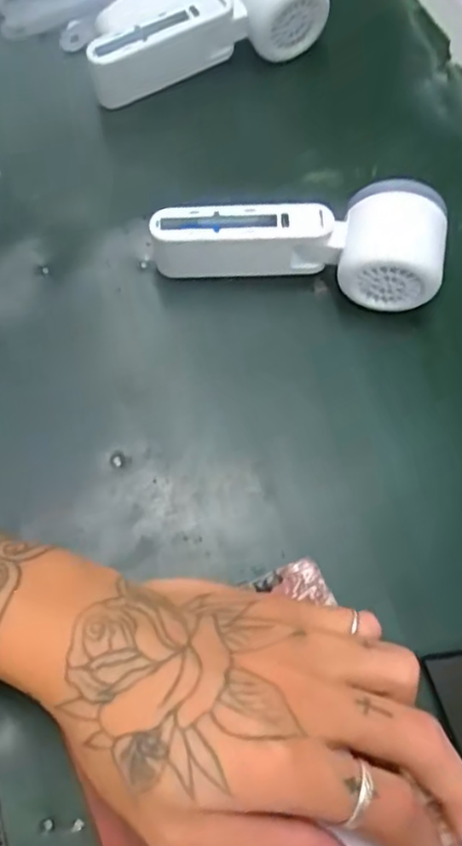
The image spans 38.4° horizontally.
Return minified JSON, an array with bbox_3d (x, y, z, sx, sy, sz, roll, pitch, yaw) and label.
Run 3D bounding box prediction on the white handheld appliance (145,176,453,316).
[{"bbox_3d":[0.038,-0.109,0.386,0.159,0.057,0.053,9,69,1],"label":"white handheld appliance"}]

